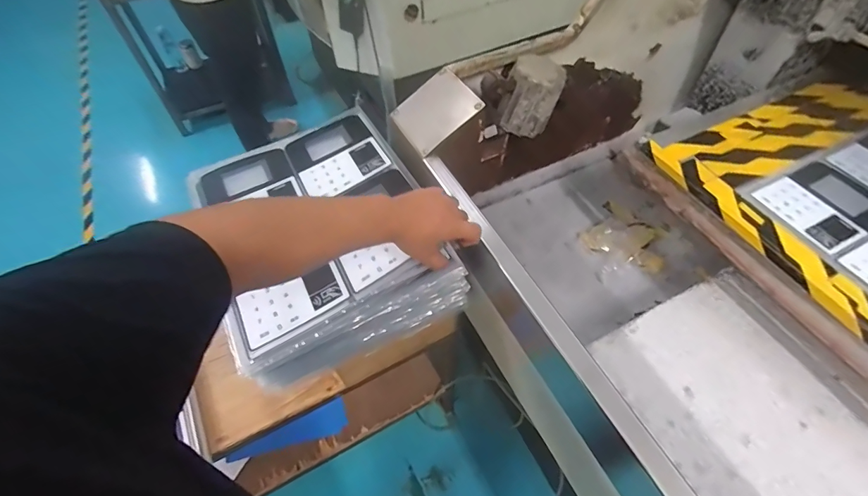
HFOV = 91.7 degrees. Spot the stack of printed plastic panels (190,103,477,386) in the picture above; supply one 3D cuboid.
[{"bbox_3d":[-0.190,-0.029,0.708,0.325,0.126,0.414,-23,56,-15],"label":"stack of printed plastic panels"}]

